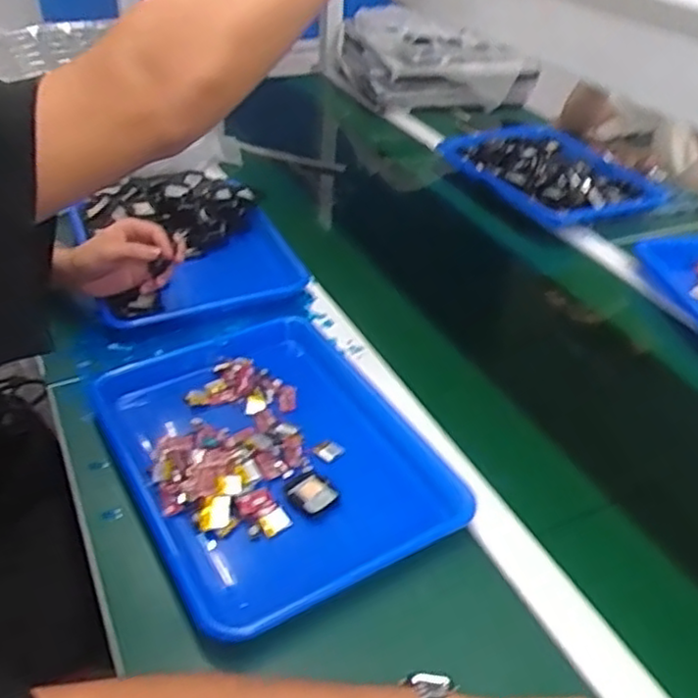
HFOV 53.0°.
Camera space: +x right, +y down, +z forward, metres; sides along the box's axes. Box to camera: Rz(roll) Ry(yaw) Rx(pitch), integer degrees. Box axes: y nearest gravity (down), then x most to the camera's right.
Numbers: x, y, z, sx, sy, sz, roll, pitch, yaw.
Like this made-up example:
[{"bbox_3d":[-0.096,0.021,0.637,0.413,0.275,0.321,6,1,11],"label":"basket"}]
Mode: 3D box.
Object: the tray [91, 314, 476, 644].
[{"bbox_3d":[-0.073,0.091,0.644,0.247,0.035,0.335,-19,43,-26],"label":"tray"}]

